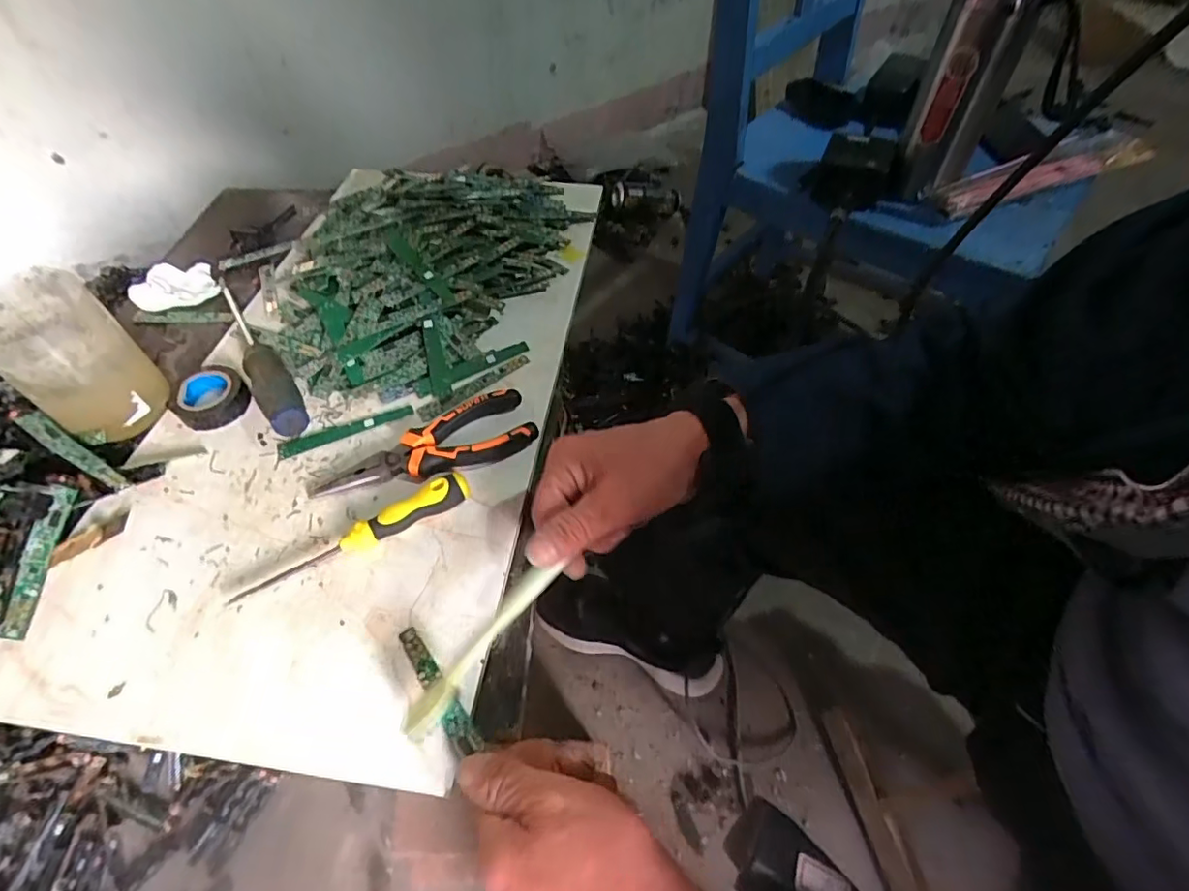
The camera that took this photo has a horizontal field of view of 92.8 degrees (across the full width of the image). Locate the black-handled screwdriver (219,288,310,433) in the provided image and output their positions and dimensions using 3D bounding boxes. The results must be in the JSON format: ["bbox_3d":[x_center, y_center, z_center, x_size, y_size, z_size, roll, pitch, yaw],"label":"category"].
[{"bbox_3d":[-0.272,-0.077,0.449,0.026,0.027,0.201,-31,57,-21],"label":"black-handled screwdriver"}]

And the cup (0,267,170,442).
[{"bbox_3d":[-0.371,-0.061,0.404,0.080,0.090,0.074,33,60,21],"label":"cup"}]

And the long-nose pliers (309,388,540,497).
[{"bbox_3d":[-0.123,0.002,0.417,0.156,0.021,0.054,-21,54,-15],"label":"long-nose pliers"}]

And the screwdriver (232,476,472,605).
[{"bbox_3d":[-0.151,0.058,0.363,0.150,0.027,0.018,-28,56,-19],"label":"screwdriver"}]

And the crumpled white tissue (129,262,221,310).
[{"bbox_3d":[-0.403,-0.153,0.540,0.071,0.020,0.047,-30,57,-20],"label":"crumpled white tissue"}]

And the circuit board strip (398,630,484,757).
[{"bbox_3d":[-0.089,0.136,0.317,0.013,0.006,0.079,-30,56,-24],"label":"circuit board strip"}]

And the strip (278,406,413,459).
[{"bbox_3d":[-0.185,-0.012,0.424,0.097,0.005,0.013,-22,55,-15],"label":"strip"}]

